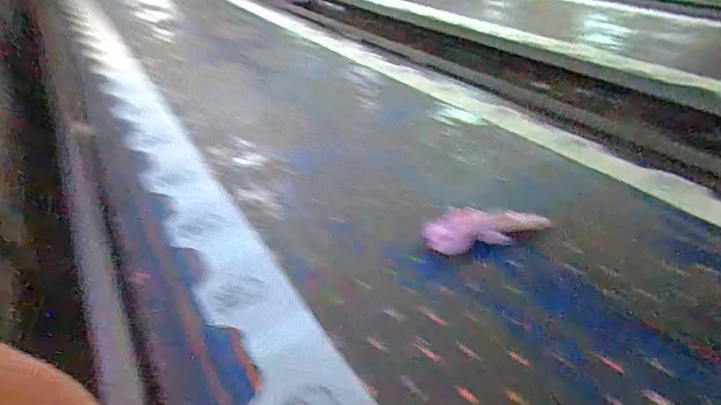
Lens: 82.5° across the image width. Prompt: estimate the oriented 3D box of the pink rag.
[{"bbox_3d":[0.241,0.041,0.799,0.239,0.034,0.093,-9,38,-11],"label":"pink rag"}]

